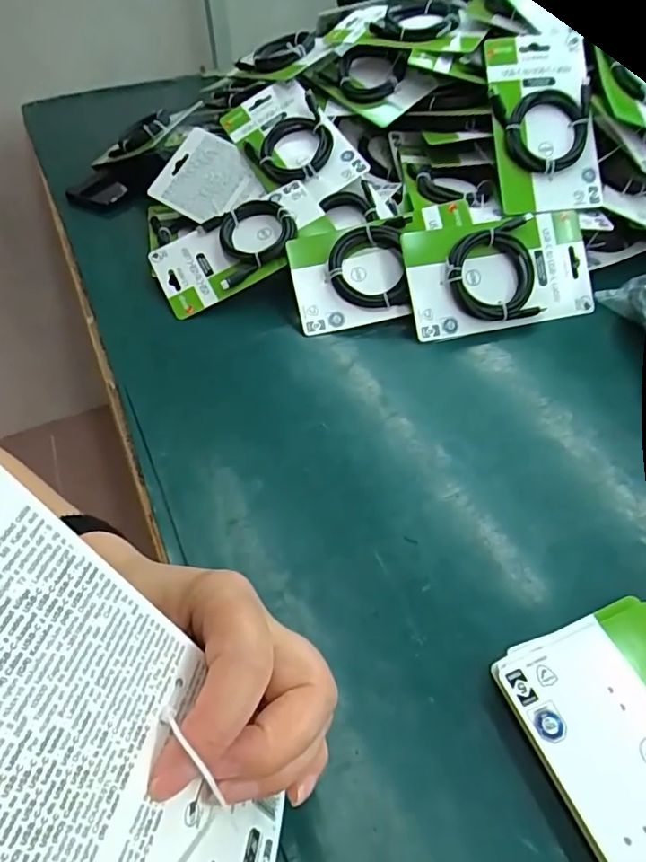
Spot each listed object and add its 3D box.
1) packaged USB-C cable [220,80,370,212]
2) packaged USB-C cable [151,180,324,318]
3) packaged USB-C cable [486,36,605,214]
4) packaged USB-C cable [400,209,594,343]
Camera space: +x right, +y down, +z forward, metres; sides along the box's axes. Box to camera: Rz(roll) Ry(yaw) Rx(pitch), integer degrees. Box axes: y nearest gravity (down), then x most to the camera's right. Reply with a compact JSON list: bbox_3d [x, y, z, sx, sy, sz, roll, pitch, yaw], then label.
[{"bbox_3d":[-0.033,-0.316,0.596,0.102,0.024,0.192,-32,67,0],"label":"packaged USB-C cable"},{"bbox_3d":[-0.085,-0.187,0.548,0.177,0.016,0.092,-28,67,-2],"label":"packaged USB-C cable"},{"bbox_3d":[0.222,-0.306,0.542,0.098,0.024,0.197,-3,85,-1],"label":"packaged USB-C cable"},{"bbox_3d":[0.167,-0.148,0.507,0.179,0.017,0.101,-11,92,-9],"label":"packaged USB-C cable"}]

